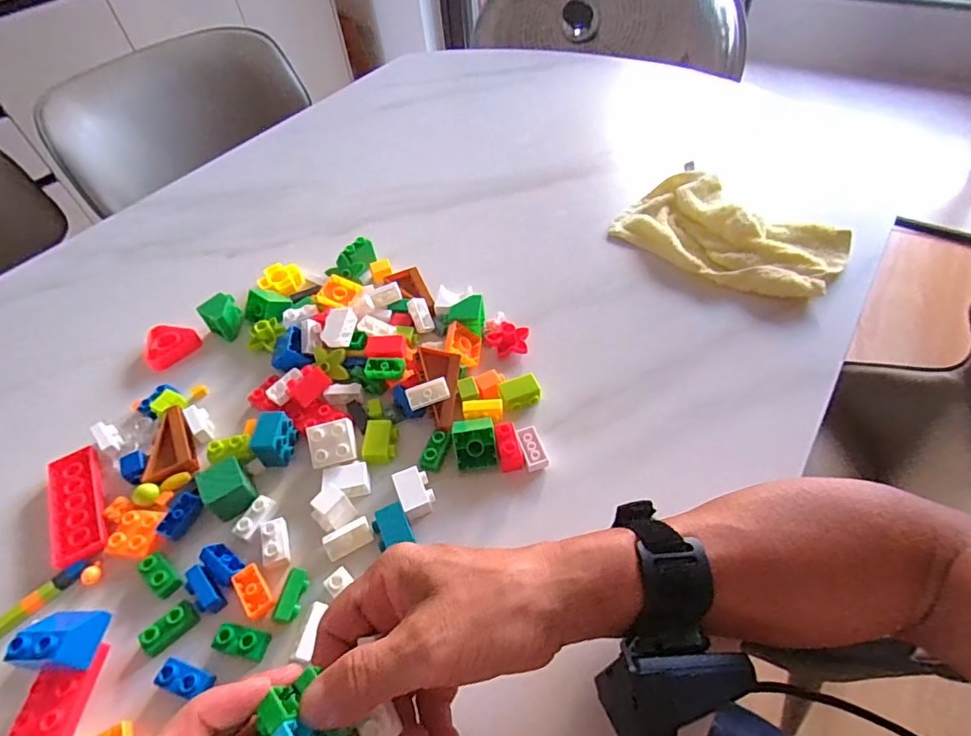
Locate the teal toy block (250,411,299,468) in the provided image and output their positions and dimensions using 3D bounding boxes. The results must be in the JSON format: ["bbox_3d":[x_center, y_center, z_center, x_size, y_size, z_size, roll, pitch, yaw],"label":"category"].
[{"bbox_3d":[-0.163,0.055,0.396,0.022,0.033,0.032,-1,51,4],"label":"teal toy block"}]

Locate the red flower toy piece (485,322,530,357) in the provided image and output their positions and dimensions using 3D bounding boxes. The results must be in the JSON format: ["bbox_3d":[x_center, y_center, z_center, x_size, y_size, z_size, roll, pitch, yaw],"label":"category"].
[{"bbox_3d":[0.020,-0.026,0.460,0.036,0.016,0.029,0,92,16],"label":"red flower toy piece"}]

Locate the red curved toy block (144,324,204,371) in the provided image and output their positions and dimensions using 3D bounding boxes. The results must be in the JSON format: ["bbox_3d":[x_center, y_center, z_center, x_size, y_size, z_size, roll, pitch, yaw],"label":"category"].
[{"bbox_3d":[-0.303,-0.024,0.489,0.048,0.012,0.050,34,61,28],"label":"red curved toy block"}]

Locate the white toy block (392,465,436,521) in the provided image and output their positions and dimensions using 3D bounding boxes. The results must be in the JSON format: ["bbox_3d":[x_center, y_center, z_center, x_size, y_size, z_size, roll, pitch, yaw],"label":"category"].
[{"bbox_3d":[-0.050,0.092,0.372,0.024,0.017,0.036,-20,52,-12],"label":"white toy block"}]

